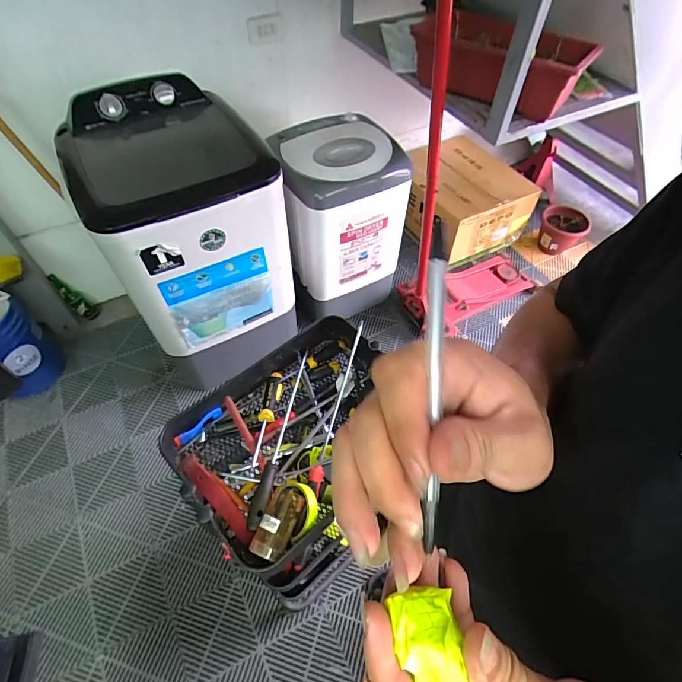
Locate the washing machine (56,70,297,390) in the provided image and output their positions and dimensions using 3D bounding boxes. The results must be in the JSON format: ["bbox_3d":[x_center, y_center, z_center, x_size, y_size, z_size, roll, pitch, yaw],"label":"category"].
[{"bbox_3d":[-0.467,-0.307,1.368,0.490,0.820,0.495,-24,58,-18],"label":"washing machine"}]

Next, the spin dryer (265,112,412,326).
[{"bbox_3d":[0.003,-0.449,1.604,0.445,0.646,0.387,-13,55,-11],"label":"spin dryer"}]

